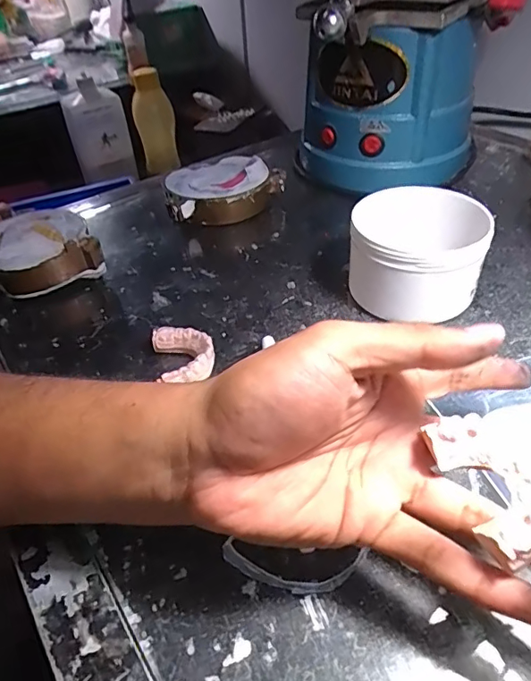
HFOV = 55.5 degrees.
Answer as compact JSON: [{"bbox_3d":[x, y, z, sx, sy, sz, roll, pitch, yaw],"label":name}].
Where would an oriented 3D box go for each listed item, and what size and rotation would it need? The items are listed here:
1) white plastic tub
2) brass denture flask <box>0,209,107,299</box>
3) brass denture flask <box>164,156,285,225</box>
[{"bbox_3d":[0.103,-0.058,0.356,0.092,0.067,0.080,2,42,8],"label":"white plastic tub"},{"bbox_3d":[-0.199,-0.075,0.430,0.095,0.039,0.100,-24,45,-20],"label":"brass denture flask"},{"bbox_3d":[-0.049,-0.146,0.494,0.110,0.039,0.093,-36,50,-29],"label":"brass denture flask"}]

